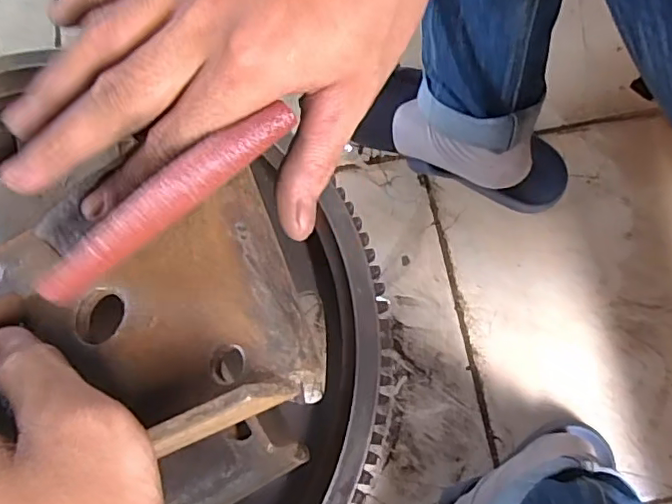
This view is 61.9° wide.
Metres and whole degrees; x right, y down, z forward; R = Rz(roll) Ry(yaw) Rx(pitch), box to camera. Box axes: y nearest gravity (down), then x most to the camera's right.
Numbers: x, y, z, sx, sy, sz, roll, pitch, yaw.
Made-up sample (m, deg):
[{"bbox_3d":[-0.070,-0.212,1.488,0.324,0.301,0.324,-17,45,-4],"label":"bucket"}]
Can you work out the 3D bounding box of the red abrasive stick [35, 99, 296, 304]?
[{"bbox_3d":[-0.055,-0.018,0.186,0.097,0.013,0.012,-41,79,-12],"label":"red abrasive stick"}]

